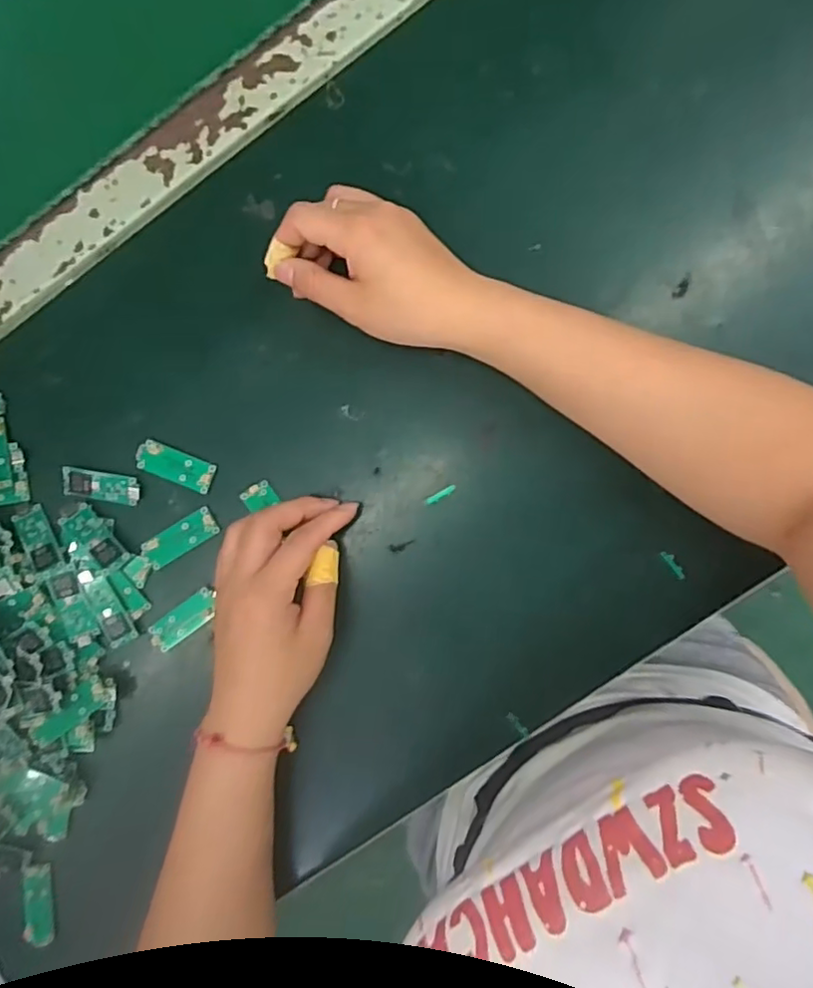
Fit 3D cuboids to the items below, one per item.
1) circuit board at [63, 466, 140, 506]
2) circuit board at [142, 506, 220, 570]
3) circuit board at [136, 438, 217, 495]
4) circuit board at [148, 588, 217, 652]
[{"bbox_3d":[-0.195,-0.005,0.401,0.047,0.007,0.018,10,91,5],"label":"circuit board"},{"bbox_3d":[-0.143,0.028,0.395,0.046,0.006,0.019,-31,87,5],"label":"circuit board"},{"bbox_3d":[-0.147,-0.017,0.398,0.050,0.004,0.020,21,92,5],"label":"circuit board"},{"bbox_3d":[-0.141,0.080,0.398,0.049,0.004,0.018,-36,87,4],"label":"circuit board"}]

